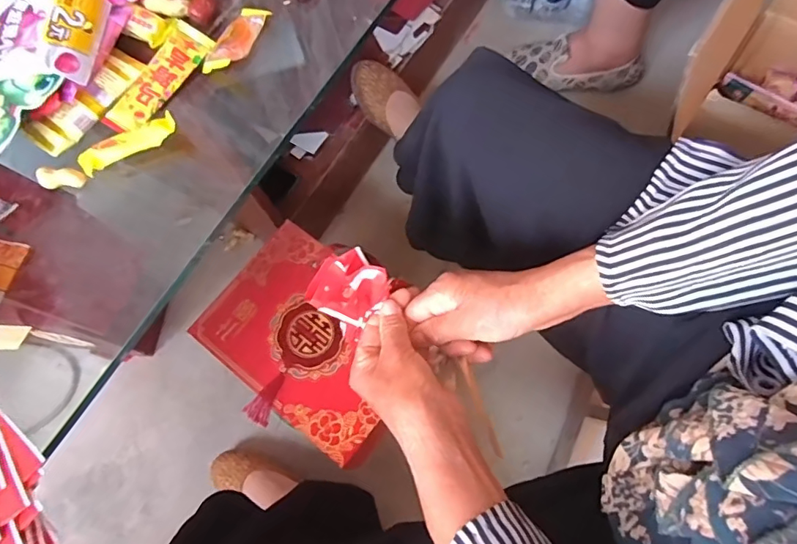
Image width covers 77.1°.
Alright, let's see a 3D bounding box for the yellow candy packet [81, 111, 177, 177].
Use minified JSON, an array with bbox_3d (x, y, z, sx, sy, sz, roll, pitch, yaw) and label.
[{"bbox_3d":[-0.211,-0.101,0.387,0.079,0.011,0.019,-28,69,-4],"label":"yellow candy packet"}]

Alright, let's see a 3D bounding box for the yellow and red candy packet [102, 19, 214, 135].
[{"bbox_3d":[-0.197,-0.159,0.411,0.034,0.015,0.105,29,75,16],"label":"yellow and red candy packet"}]

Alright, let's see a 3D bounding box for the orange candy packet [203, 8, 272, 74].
[{"bbox_3d":[-0.135,-0.196,0.419,0.030,0.007,0.072,22,74,14],"label":"orange candy packet"}]

